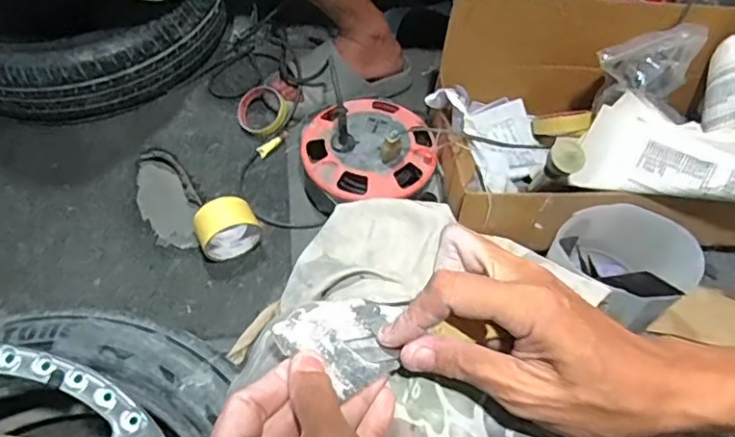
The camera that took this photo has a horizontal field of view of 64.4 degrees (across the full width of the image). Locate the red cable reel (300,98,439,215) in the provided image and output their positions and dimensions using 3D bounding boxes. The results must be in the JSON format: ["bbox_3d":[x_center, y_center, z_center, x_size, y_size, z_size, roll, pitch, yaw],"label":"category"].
[{"bbox_3d":[0.000,-0.096,0.898,0.200,0.128,0.205,-1,54,-5],"label":"red cable reel"}]

